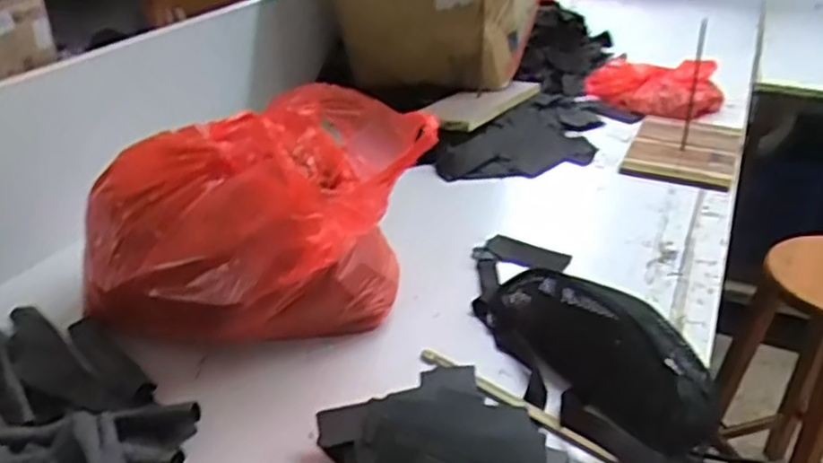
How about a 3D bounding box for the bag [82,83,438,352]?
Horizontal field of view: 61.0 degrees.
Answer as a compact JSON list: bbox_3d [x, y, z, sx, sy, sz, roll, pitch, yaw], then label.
[{"bbox_3d":[-0.172,-0.018,0.801,0.378,0.235,0.268,-10,31,-16],"label":"bag"}]

